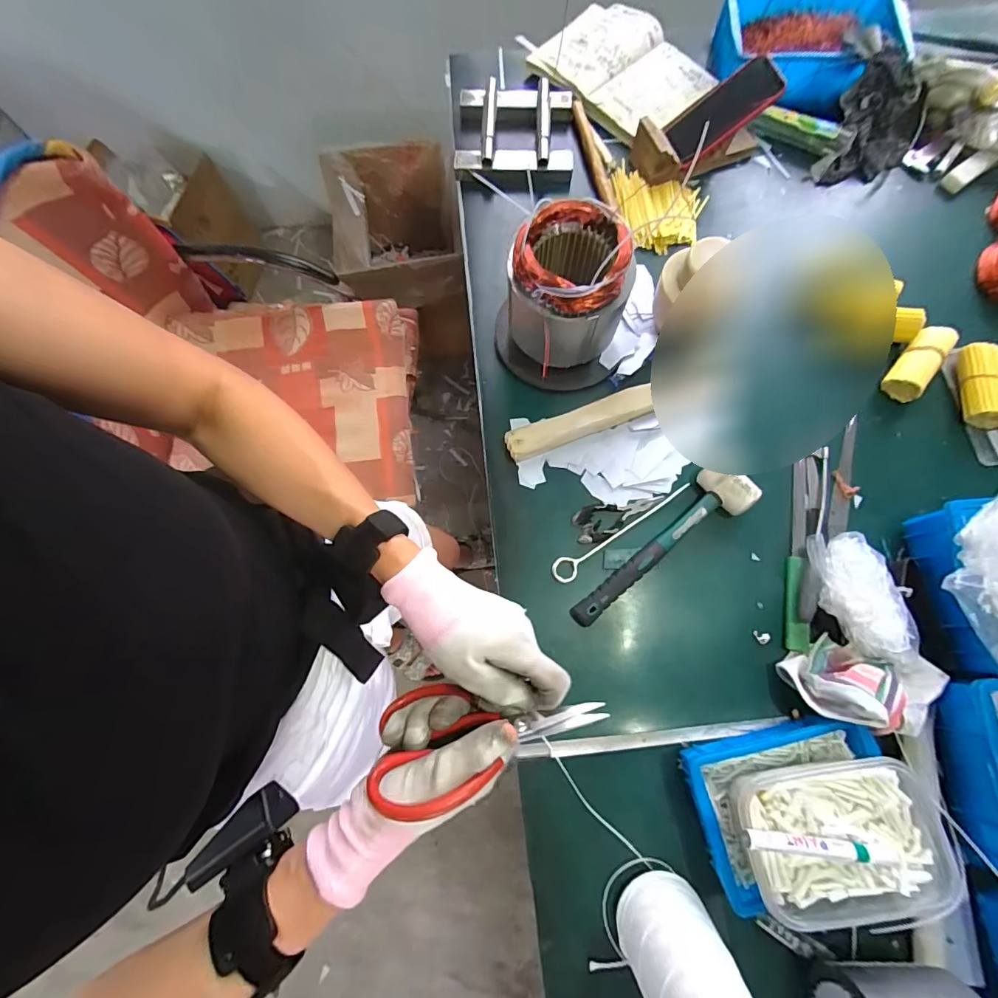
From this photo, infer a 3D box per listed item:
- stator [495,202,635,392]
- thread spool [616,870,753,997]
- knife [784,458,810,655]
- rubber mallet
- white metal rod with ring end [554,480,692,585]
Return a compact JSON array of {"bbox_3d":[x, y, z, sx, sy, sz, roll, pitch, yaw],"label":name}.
[{"bbox_3d":[0.084,-0.261,0.608,0.169,0.180,0.161,0,75,1],"label":"stator"},{"bbox_3d":[0.168,0.424,0.409,0.091,0.167,0.079,-24,76,-6],"label":"thread spool"},{"bbox_3d":[0.388,0.067,0.587,0.029,0.017,0.250,10,75,3],"label":"knife"},{"bbox_3d":[0.212,0.061,0.582,0.291,0.044,0.073,-40,78,-10],"label":"rubber mallet"},{"bbox_3d":[0.160,0.037,0.603,0.217,0.004,0.032,-37,75,-7],"label":"white metal rod with ring end"}]

